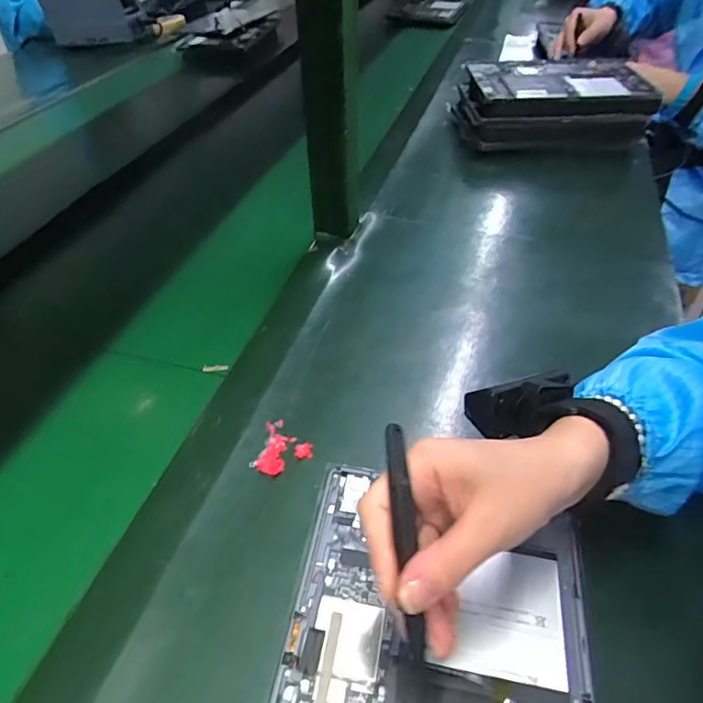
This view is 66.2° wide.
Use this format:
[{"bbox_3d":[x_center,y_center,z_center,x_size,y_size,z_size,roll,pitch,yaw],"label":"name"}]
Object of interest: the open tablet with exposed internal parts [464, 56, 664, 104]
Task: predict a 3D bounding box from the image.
[{"bbox_3d":[0.327,-0.426,0.836,0.266,0.022,0.208,-2,43,-1],"label":"open tablet with exposed internal parts"}]

